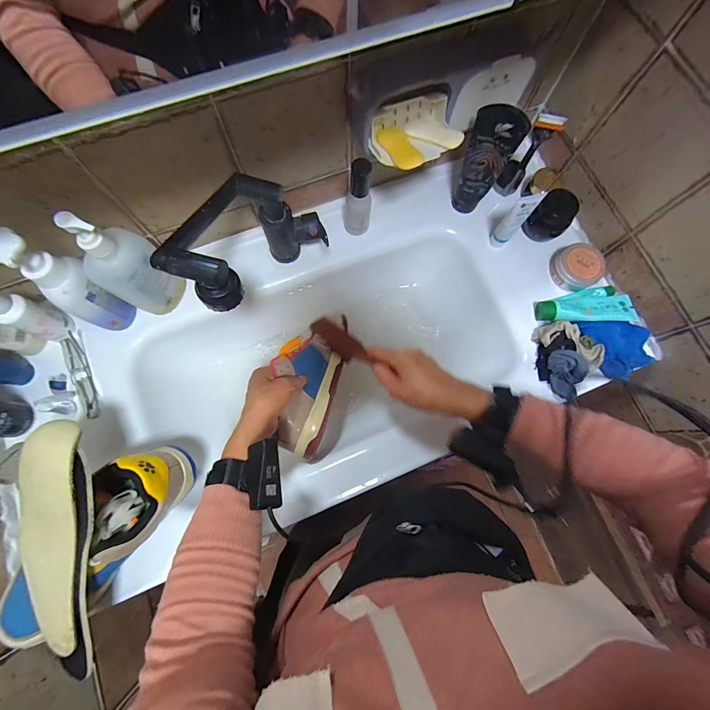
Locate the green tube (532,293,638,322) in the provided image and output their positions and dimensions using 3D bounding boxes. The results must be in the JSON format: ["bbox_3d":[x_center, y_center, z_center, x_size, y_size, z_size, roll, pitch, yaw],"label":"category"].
[{"bbox_3d":[0.380,-0.072,0.561,0.145,0.032,0.045,-4,77,-2],"label":"green tube"}]

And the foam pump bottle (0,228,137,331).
[{"bbox_3d":[-0.378,-0.089,0.456,0.045,0.199,0.064,32,78,6],"label":"foam pump bottle"}]

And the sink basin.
[{"bbox_3d":[-0.026,-0.010,0.631,0.797,0.157,0.450,-23,78,-7],"label":"sink basin"}]

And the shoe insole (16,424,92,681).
[{"bbox_3d":[-0.338,0.223,0.388,0.093,0.030,0.282,-3,91,-2],"label":"shoe insole"}]

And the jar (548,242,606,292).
[{"bbox_3d":[0.382,-0.150,0.579,0.073,0.038,0.075,0,76,-1],"label":"jar"}]

